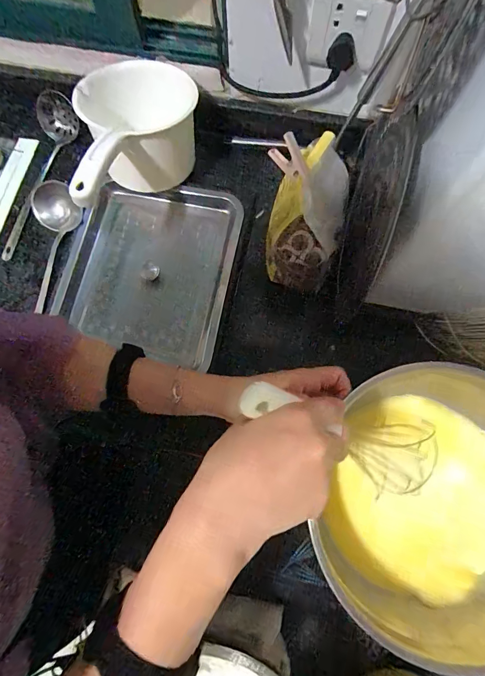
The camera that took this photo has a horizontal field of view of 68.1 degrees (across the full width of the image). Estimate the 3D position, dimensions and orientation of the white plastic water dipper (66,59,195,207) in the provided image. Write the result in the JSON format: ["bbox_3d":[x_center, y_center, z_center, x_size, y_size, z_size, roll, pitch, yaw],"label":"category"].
[{"bbox_3d":[-0.133,-0.270,0.480,0.156,0.122,0.238,-13,76,-3],"label":"white plastic water dipper"}]

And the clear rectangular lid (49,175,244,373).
[{"bbox_3d":[-0.140,-0.107,0.548,0.238,0.042,0.253,12,76,4],"label":"clear rectangular lid"}]

